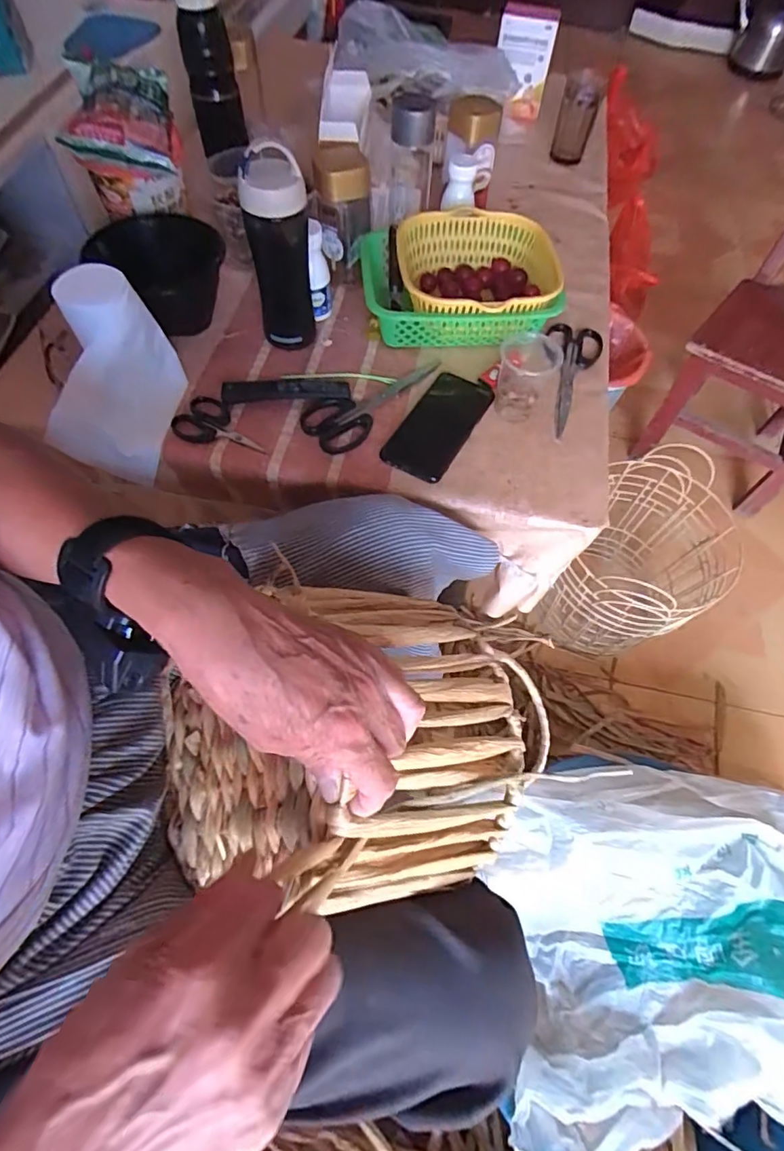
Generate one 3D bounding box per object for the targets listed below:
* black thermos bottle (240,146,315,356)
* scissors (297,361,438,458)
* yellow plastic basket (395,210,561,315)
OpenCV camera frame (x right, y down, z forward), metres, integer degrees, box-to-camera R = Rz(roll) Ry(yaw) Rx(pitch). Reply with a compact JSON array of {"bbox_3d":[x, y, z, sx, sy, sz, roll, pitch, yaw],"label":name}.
[{"bbox_3d":[-0.126,-0.358,0.597,0.068,0.199,0.065,-7,63,-6],"label":"black thermos bottle"},{"bbox_3d":[-0.023,-0.216,0.638,0.077,0.012,0.193,39,67,17],"label":"scissors"},{"bbox_3d":[0.110,-0.387,0.691,0.203,0.070,0.199,2,62,-1],"label":"yellow plastic basket"}]

